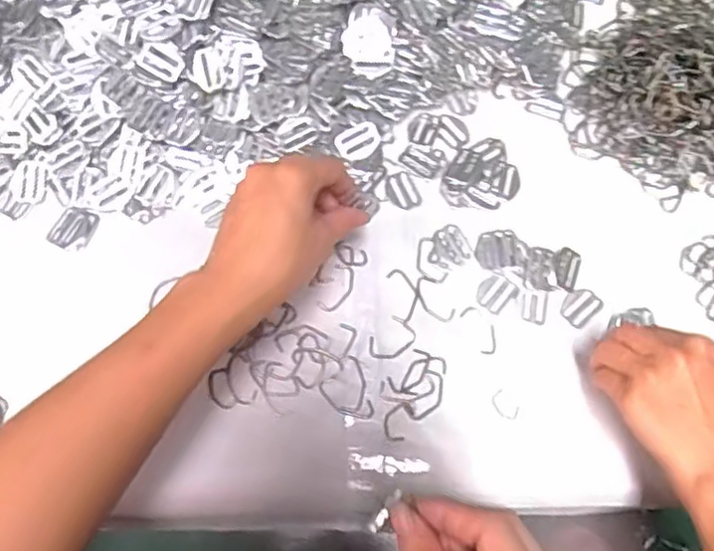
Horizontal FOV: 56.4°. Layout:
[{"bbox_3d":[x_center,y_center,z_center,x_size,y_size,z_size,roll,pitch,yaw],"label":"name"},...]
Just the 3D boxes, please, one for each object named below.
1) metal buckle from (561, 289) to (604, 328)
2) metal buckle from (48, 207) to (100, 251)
[{"bbox_3d":[0.167,0.023,0.494,0.030,0.004,0.024,-43,78,-14],"label":"metal buckle"},{"bbox_3d":[-0.213,-0.035,0.500,0.028,0.004,0.032,22,72,6],"label":"metal buckle"}]

